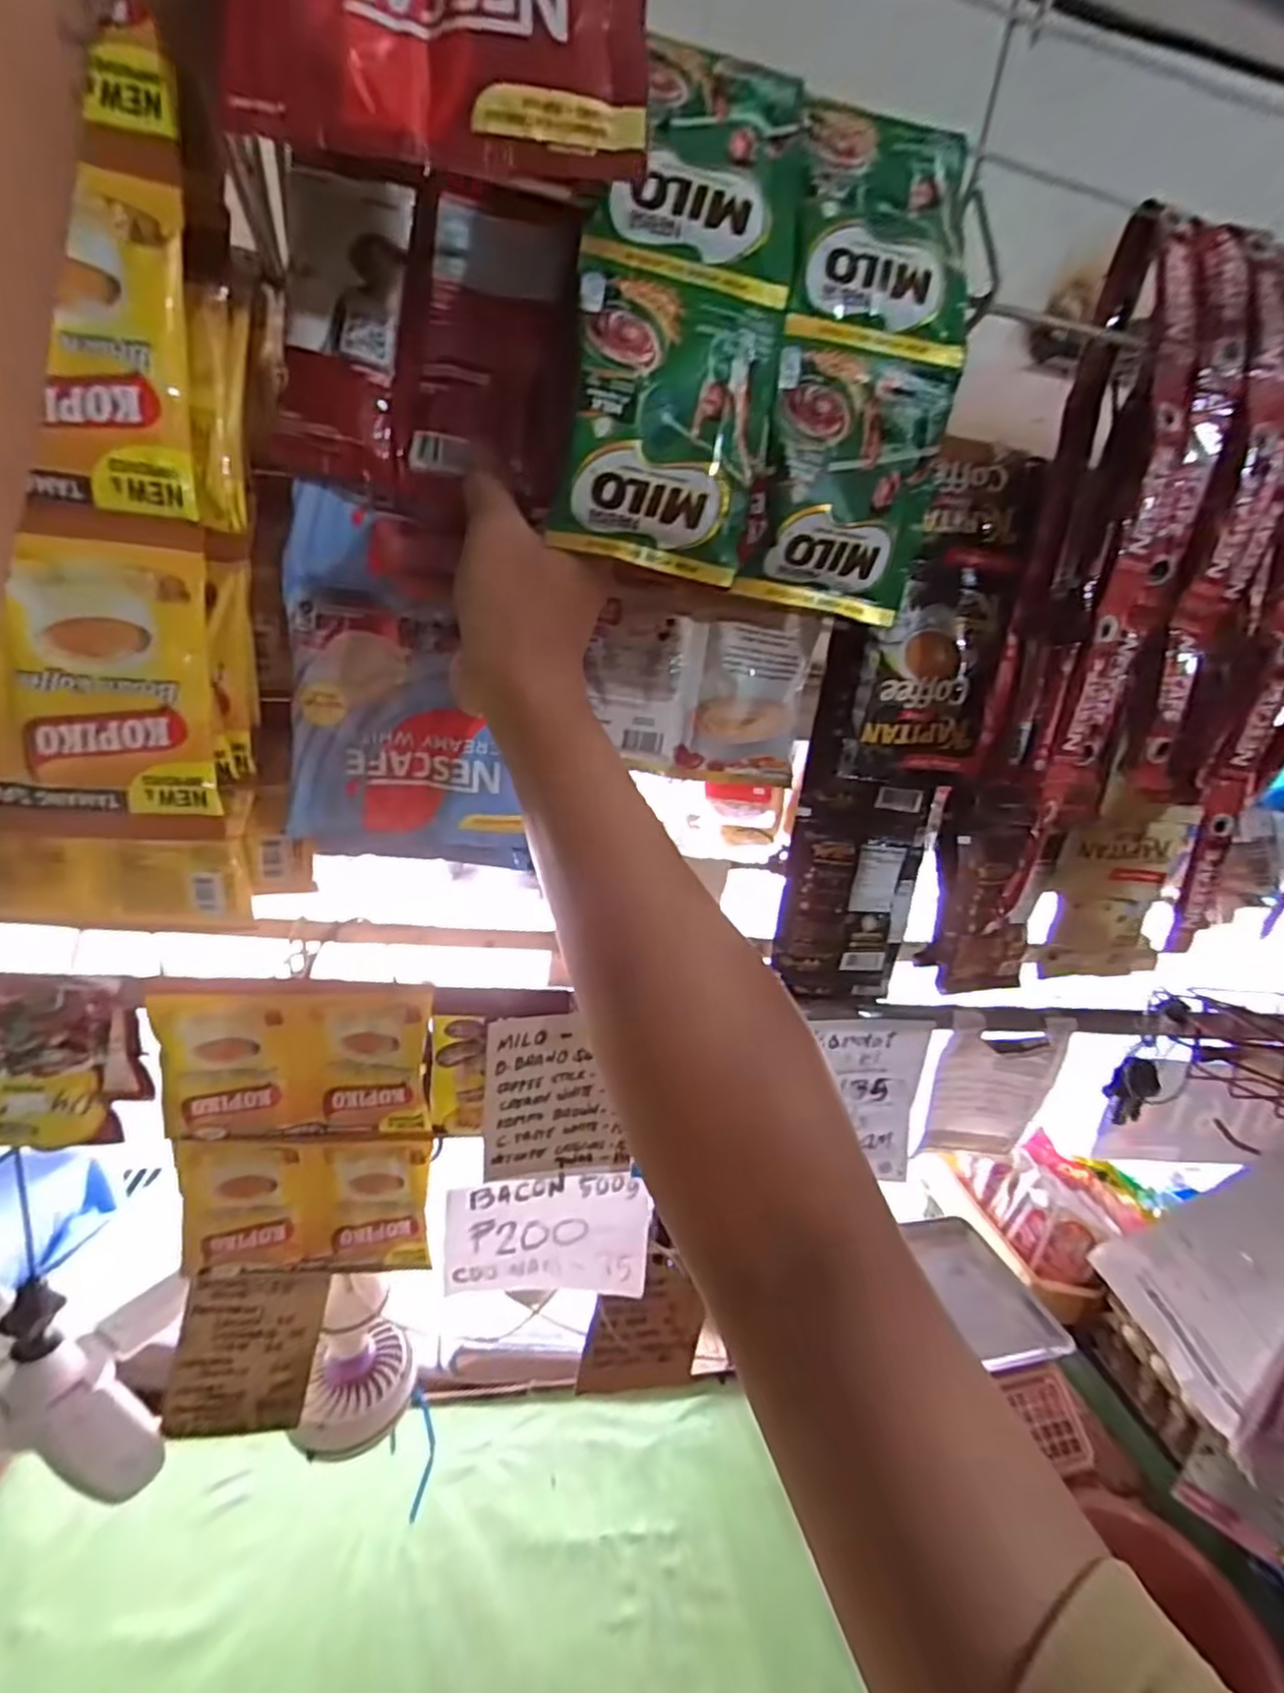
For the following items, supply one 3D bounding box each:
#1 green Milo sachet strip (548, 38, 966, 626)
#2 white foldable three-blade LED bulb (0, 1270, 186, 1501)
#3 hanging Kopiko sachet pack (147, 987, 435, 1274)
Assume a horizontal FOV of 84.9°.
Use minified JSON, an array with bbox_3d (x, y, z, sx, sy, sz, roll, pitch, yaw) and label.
[{"bbox_3d":[0.053,-0.212,0.297,0.163,0.193,0.040,3,16,-15],"label":"green Milo sachet strip"},{"bbox_3d":[-0.608,0.510,0.705,0.250,0.132,0.269,1,17,-21],"label":"white foldable three-blade LED bulb"},{"bbox_3d":[-0.223,0.190,0.464,0.159,0.209,0.020,5,16,-8],"label":"hanging Kopiko sachet pack"}]

